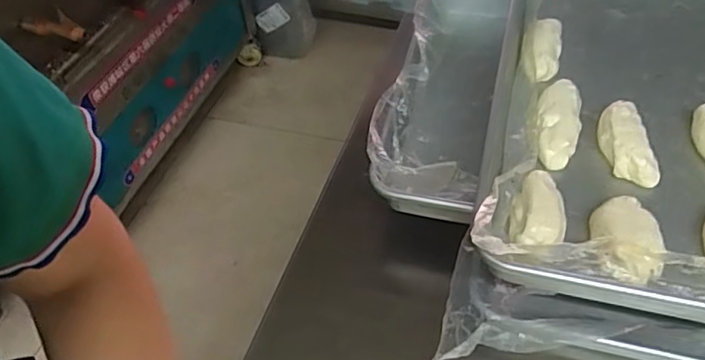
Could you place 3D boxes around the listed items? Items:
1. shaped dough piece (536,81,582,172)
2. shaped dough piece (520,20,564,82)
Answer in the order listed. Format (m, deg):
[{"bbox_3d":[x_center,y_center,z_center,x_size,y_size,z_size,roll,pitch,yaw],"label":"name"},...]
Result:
[{"bbox_3d":[0.200,-0.056,0.557,0.039,0.026,0.109,10,49,13],"label":"shaped dough piece"},{"bbox_3d":[0.208,-0.144,0.628,0.041,0.028,0.097,12,49,15],"label":"shaped dough piece"}]

